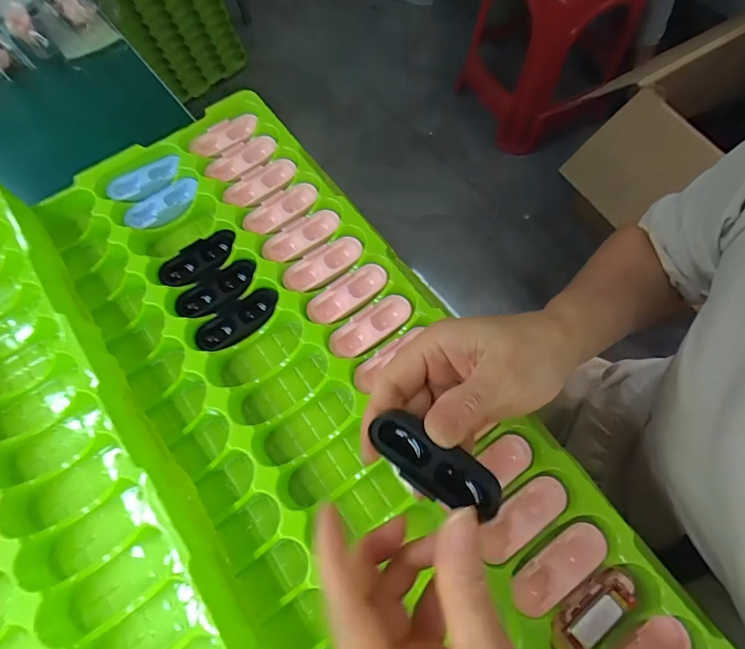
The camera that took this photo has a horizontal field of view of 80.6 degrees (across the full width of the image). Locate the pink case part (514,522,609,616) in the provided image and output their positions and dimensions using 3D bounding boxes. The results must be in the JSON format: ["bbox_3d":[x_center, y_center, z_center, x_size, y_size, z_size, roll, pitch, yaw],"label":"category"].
[{"bbox_3d":[0.107,0.140,0.253,0.062,0.006,0.023,-34,72,-12],"label":"pink case part"}]

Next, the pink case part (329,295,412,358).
[{"bbox_3d":[-0.001,0.001,0.308,0.062,0.010,0.023,-33,72,-11],"label":"pink case part"}]

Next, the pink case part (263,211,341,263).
[{"bbox_3d":[-0.053,-0.067,0.335,0.061,0.009,0.026,-29,71,-10],"label":"pink case part"}]

